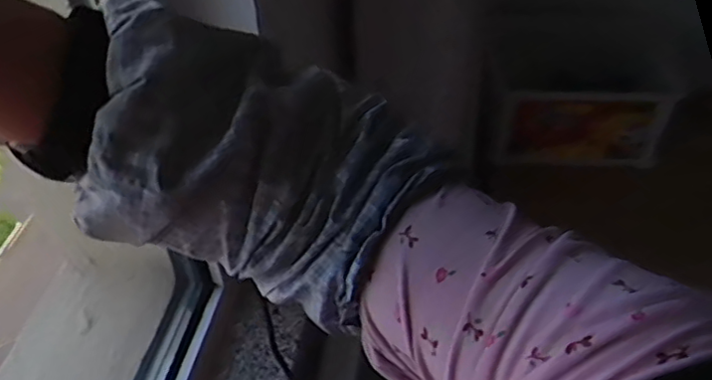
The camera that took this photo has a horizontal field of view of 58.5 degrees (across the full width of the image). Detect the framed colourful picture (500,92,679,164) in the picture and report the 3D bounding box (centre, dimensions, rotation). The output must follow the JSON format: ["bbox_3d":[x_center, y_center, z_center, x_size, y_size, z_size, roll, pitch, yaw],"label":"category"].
[{"bbox_3d":[0.383,-0.105,1.078,0.260,0.167,0.030,5,52,8],"label":"framed colourful picture"}]

